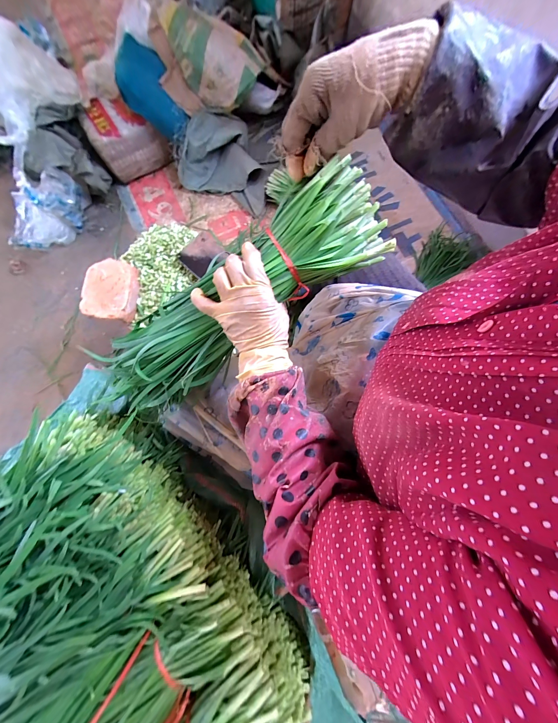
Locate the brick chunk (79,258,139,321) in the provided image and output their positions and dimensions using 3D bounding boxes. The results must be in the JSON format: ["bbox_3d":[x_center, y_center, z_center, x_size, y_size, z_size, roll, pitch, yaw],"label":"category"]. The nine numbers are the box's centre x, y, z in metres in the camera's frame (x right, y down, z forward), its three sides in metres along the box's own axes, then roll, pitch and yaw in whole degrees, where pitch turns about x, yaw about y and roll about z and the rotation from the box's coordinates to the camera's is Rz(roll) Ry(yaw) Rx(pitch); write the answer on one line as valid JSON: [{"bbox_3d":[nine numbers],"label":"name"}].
[{"bbox_3d":[-0.417,-0.179,0.638,0.117,0.047,0.159,2,79,1],"label":"brick chunk"}]

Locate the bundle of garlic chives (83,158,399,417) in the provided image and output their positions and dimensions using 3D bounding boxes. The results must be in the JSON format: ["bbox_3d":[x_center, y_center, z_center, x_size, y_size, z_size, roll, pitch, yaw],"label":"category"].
[{"bbox_3d":[-0.067,-0.072,0.328,0.401,0.058,0.119,-33,80,14],"label":"bundle of garlic chives"}]

